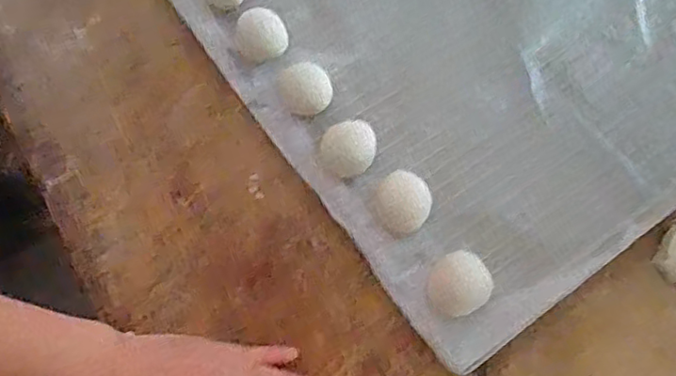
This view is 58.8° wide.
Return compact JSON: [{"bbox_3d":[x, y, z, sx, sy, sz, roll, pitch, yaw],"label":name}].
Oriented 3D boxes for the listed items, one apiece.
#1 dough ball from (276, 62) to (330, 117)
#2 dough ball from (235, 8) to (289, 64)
[{"bbox_3d":[-0.029,-0.086,0.513,0.041,0.020,0.045,1,68,-1],"label":"dough ball"},{"bbox_3d":[-0.067,-0.134,0.525,0.043,0.021,0.041,1,68,-1],"label":"dough ball"}]

